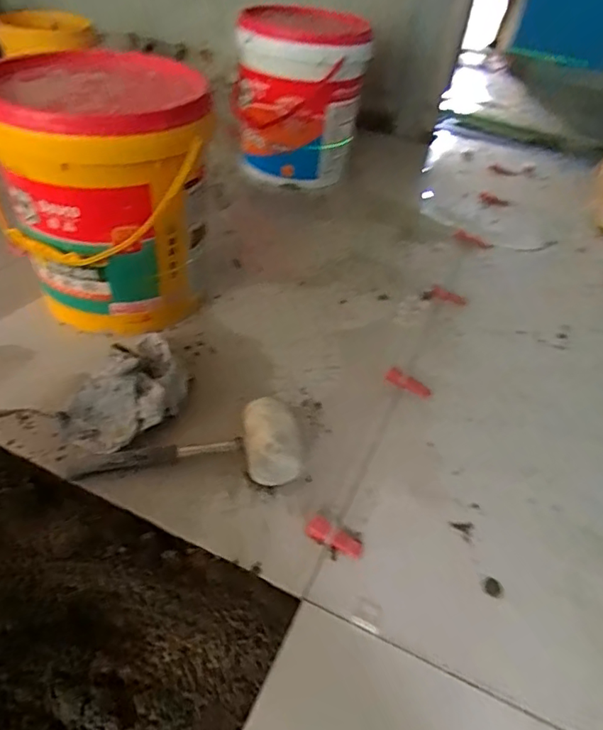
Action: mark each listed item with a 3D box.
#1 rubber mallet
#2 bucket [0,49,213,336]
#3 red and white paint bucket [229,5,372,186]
[{"bbox_3d":[-0.143,0.119,0.675,0.280,0.053,0.105,-12,45,-1],"label":"rubber mallet"},{"bbox_3d":[-0.305,-0.259,0.834,0.293,0.344,0.277,3,43,-3],"label":"bucket"},{"bbox_3d":[-0.016,-0.695,1.370,0.317,0.355,0.304,-3,44,-10],"label":"red and white paint bucket"}]

